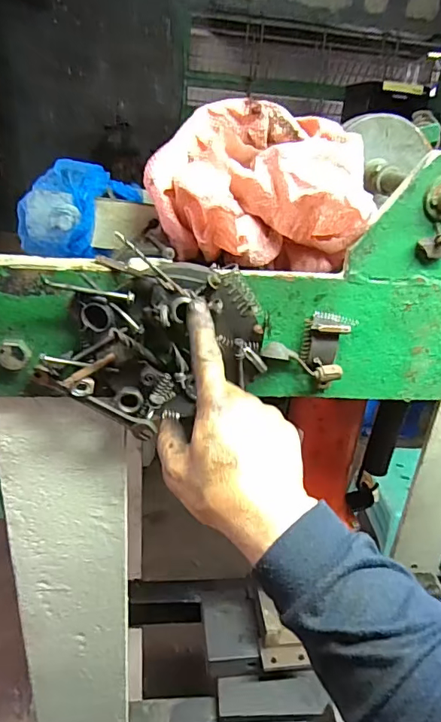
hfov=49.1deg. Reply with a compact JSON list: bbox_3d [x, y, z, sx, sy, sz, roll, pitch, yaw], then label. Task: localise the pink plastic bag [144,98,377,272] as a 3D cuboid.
[{"bbox_3d":[0.031,-0.147,0.431,0.185,0.133,0.108,6,27,3],"label":"pink plastic bag"}]

